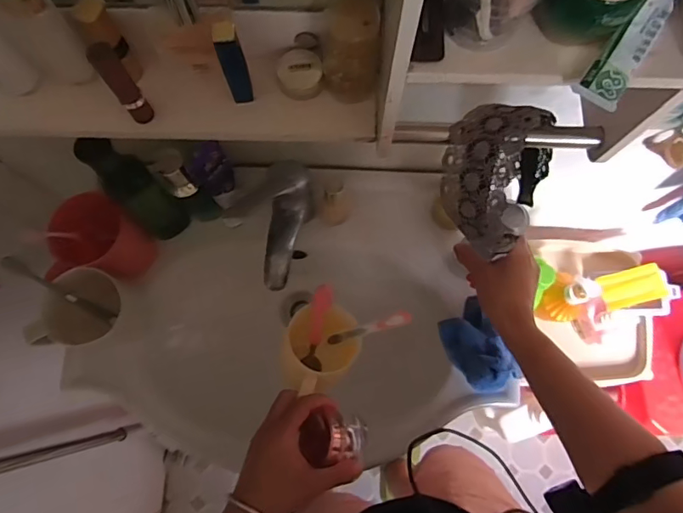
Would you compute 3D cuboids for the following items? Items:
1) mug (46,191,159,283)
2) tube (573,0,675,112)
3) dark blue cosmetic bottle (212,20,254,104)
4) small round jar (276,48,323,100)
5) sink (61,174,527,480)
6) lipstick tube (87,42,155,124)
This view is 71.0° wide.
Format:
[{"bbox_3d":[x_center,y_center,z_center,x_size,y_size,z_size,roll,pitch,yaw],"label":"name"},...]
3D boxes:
[{"bbox_3d":[-0.295,-0.020,0.600,0.083,0.104,0.104,-1,76,-1],"label":"mug"},{"bbox_3d":[0.185,-0.138,0.296,0.024,0.014,0.109,36,79,8],"label":"tube"},{"bbox_3d":[-0.087,-0.155,0.388,0.018,0.075,0.020,-8,76,-2],"label":"dark blue cosmetic bottle"},{"bbox_3d":[-0.036,-0.162,0.424,0.038,0.020,0.038,0,76,0],"label":"small round jar"},{"bbox_3d":[-0.065,0.112,0.690,0.549,0.151,0.380,-14,77,-4],"label":"sink"},{"bbox_3d":[-0.174,-0.136,0.385,0.020,0.085,0.016,-37,79,-9],"label":"lipstick tube"}]

